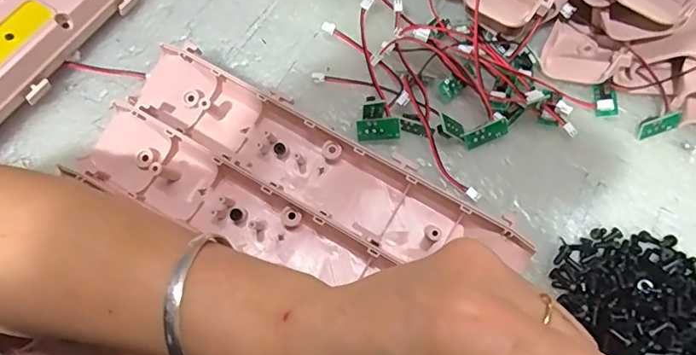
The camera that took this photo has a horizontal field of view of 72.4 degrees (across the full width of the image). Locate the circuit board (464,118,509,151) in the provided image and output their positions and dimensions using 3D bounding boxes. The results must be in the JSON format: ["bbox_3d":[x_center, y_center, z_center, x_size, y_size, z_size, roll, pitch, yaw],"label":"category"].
[{"bbox_3d":[0.093,-0.029,0.321,0.029,0.014,0.004,-20,27,12],"label":"circuit board"}]

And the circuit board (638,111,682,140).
[{"bbox_3d":[0.216,-0.037,0.331,0.030,0.015,0.011,-22,68,8],"label":"circuit board"}]

